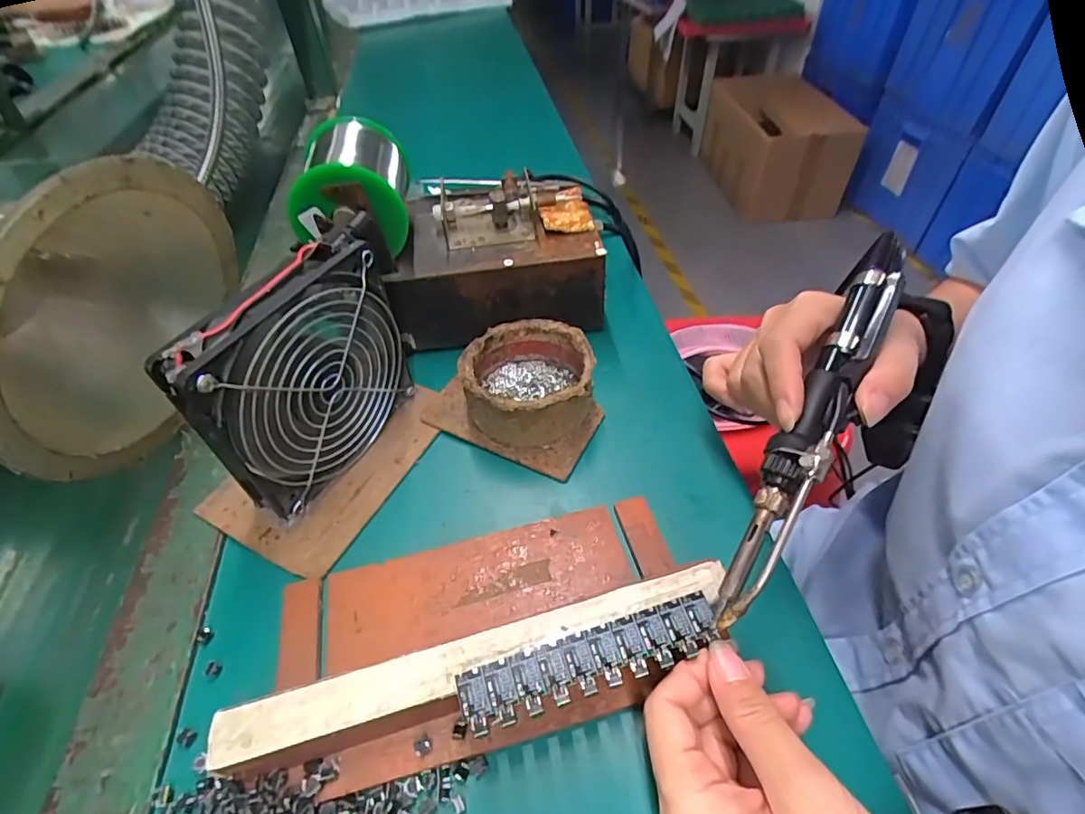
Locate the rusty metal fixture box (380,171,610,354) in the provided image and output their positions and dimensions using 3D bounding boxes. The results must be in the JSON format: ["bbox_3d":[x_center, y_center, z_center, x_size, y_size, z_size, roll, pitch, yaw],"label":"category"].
[{"bbox_3d":[-0.034,-0.117,0.403,0.147,0.087,0.111,-5,48,-1],"label":"rusty metal fixture box"}]

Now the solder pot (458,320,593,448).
[{"bbox_3d":[-0.009,-0.016,0.345,0.082,0.043,0.082,-2,49,2],"label":"solder pot"}]

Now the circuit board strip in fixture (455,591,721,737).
[{"bbox_3d":[0.020,0.102,0.214,0.107,0.004,0.024,-15,49,-10],"label":"circuit board strip in fixture"}]

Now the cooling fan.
[{"bbox_3d":[-0.125,-0.017,0.293,0.025,0.128,0.130,21,53,20],"label":"cooling fan"}]

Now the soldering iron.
[{"bbox_3d":[0.125,-0.001,0.236,0.022,0.023,0.208,25,74,23],"label":"soldering iron"}]

